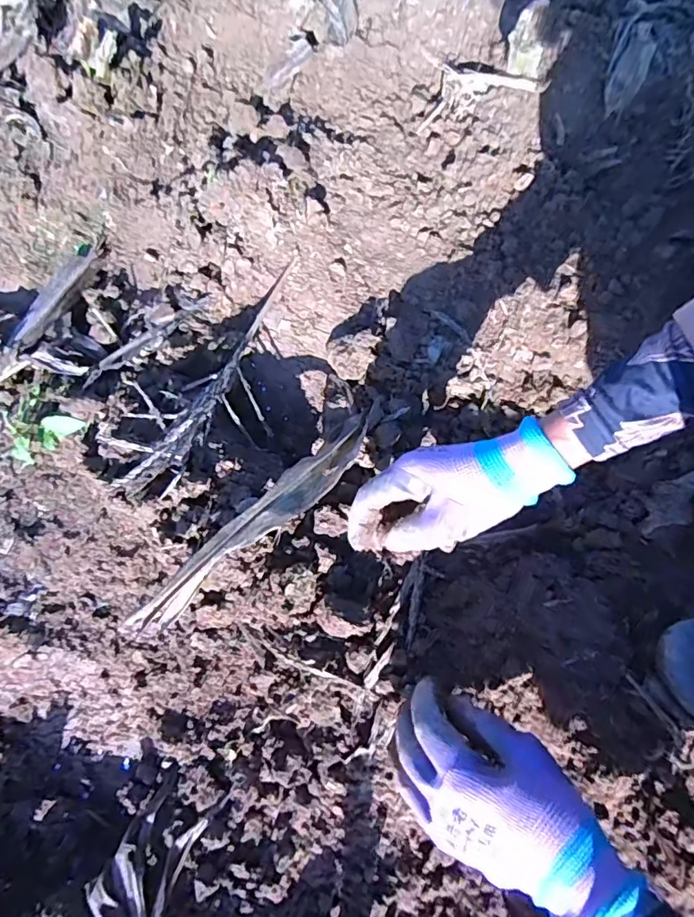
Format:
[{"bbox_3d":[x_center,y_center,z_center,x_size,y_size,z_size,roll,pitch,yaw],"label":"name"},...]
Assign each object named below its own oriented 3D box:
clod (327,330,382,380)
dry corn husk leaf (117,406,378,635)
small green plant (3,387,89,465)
[{"bbox_3d":[0.002,-0.103,0.523,0.051,0.031,0.046,15,73,5],"label":"clod"},{"bbox_3d":[-0.063,0.049,0.439,0.034,0.036,0.260,42,63,12],"label":"dry corn husk leaf"},{"bbox_3d":[-0.309,-0.033,0.510,0.091,0.028,0.065,34,76,10],"label":"small green plant"}]

